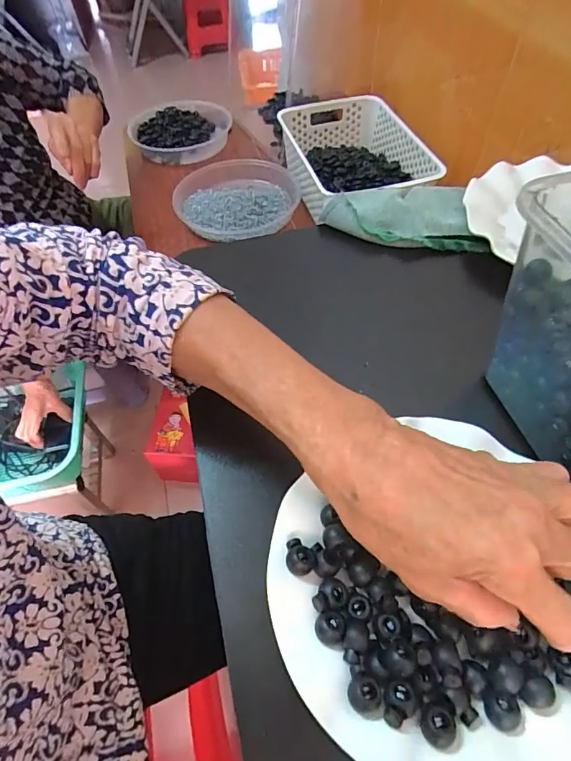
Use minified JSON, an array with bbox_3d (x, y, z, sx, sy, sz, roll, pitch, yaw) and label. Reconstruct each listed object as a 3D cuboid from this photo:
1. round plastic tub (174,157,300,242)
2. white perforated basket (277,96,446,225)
[{"bbox_3d":[-0.096,-0.360,0.855,0.236,0.039,0.231,-2,56,3],"label":"round plastic tub"},{"bbox_3d":[0.121,-0.410,0.806,0.200,0.090,0.311,-14,56,-6],"label":"white perforated basket"}]

